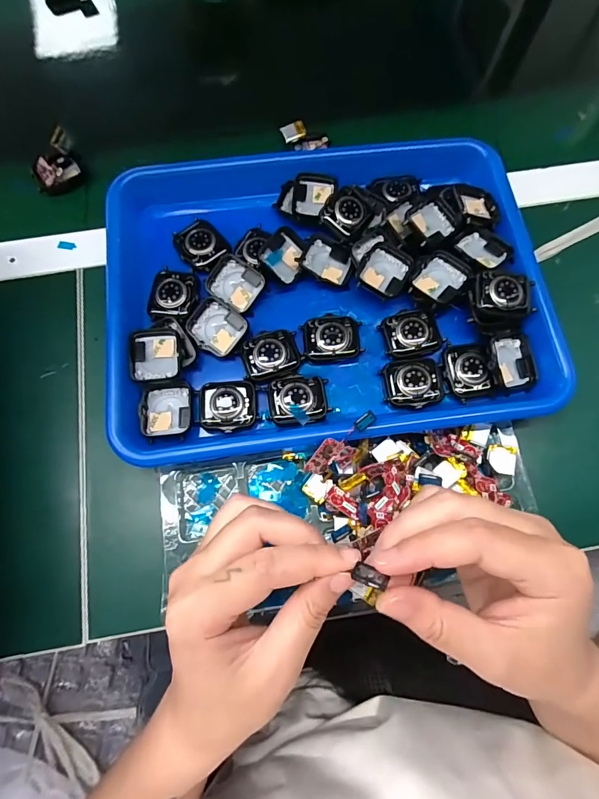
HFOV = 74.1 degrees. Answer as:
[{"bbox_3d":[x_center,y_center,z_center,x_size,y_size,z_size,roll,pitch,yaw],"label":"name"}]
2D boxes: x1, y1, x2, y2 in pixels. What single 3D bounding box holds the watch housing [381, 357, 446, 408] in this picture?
[{"bbox_3d":[0.086,-0.013,0.296,0.042,0.008,0.035,-9,73,-3],"label":"watch housing"}]

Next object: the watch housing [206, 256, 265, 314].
[{"bbox_3d":[-0.051,-0.092,0.316,0.042,0.014,0.037,36,95,-5],"label":"watch housing"}]

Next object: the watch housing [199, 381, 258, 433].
[{"bbox_3d":[-0.053,0.004,0.291,0.042,0.010,0.038,-3,72,-1],"label":"watch housing"}]

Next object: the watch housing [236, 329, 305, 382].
[{"bbox_3d":[-0.022,-0.034,0.300,0.043,0.007,0.038,-19,73,-6],"label":"watch housing"}]

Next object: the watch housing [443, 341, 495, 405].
[{"bbox_3d":[0.127,-0.021,0.295,0.031,0.012,0.042,-5,72,-2],"label":"watch housing"}]

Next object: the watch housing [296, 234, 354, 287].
[{"bbox_3d":[0.023,-0.112,0.324,0.043,0.012,0.035,26,80,-7],"label":"watch housing"}]

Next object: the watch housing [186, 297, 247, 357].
[{"bbox_3d":[-0.065,-0.056,0.309,0.040,0.013,0.036,30,75,9],"label":"watch housing"}]

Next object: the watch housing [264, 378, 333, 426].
[{"bbox_3d":[-0.001,0.000,0.292,0.044,0.008,0.034,-5,72,-2],"label":"watch housing"}]

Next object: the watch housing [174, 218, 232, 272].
[{"bbox_3d":[-0.082,-0.129,0.327,0.037,0.007,0.045,-40,77,-12],"label":"watch housing"}]

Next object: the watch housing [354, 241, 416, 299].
[{"bbox_3d":[0.067,-0.101,0.311,0.036,0.010,0.043,28,74,9],"label":"watch housing"}]

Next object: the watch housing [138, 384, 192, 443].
[{"bbox_3d":[-0.097,0.009,0.291,0.036,0.010,0.041,-8,72,-2],"label":"watch housing"}]

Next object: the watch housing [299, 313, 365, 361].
[{"bbox_3d":[0.025,-0.048,0.305,0.045,0.007,0.036,-5,72,-1],"label":"watch housing"}]

